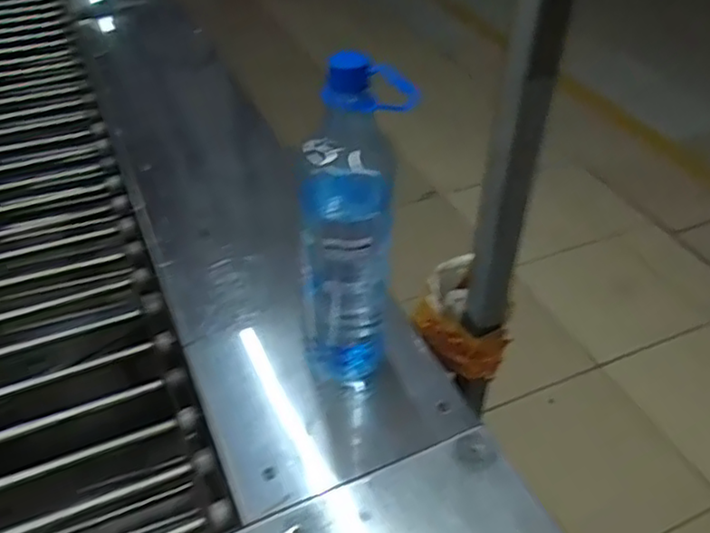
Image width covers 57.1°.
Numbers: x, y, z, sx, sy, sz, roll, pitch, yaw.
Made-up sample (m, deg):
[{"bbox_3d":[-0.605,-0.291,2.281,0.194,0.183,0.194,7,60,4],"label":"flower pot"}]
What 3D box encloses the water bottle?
[{"bbox_3d":[-0.001,-0.025,0.574,0.084,0.318,0.078,5,44,8],"label":"water bottle"}]

